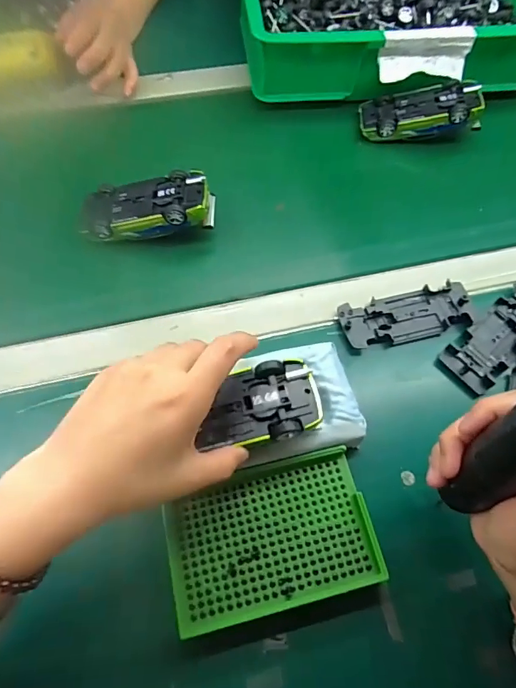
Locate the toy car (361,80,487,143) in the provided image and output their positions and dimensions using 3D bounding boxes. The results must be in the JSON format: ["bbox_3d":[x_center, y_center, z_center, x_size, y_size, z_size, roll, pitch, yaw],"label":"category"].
[{"bbox_3d":[0.188,-0.265,0.519,0.130,0.040,0.060,-2,70,13],"label":"toy car"}]

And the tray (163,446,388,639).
[{"bbox_3d":[0.009,0.133,0.310,0.136,0.026,0.091,-11,64,-8],"label":"tray"}]

